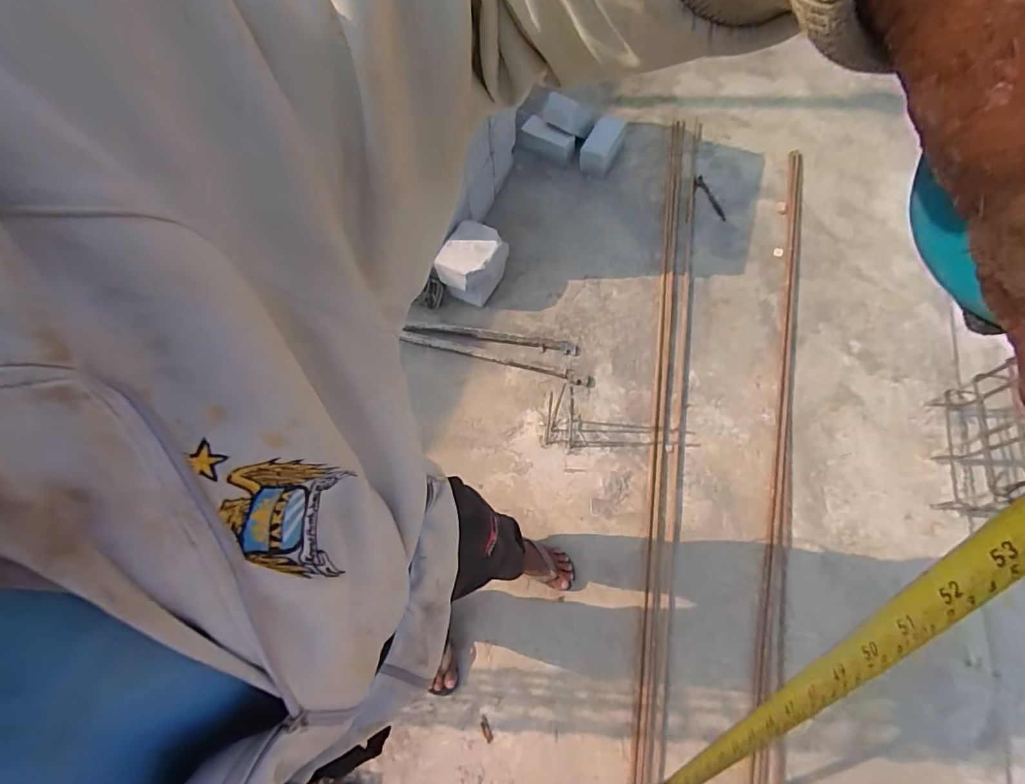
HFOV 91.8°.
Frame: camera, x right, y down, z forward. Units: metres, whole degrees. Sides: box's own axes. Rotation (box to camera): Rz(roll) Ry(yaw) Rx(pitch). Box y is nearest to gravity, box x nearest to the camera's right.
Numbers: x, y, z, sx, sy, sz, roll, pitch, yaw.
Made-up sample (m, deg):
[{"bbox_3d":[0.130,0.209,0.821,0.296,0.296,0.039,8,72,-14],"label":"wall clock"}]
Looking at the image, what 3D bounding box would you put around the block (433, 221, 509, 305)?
[{"bbox_3d":[-0.127,-0.403,1.608,0.179,0.189,0.219,24,70,12],"label":"block"}]

